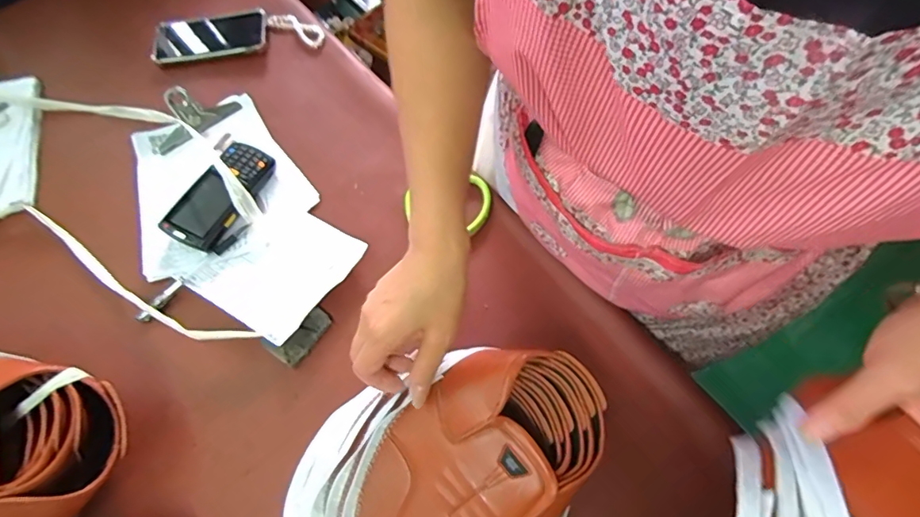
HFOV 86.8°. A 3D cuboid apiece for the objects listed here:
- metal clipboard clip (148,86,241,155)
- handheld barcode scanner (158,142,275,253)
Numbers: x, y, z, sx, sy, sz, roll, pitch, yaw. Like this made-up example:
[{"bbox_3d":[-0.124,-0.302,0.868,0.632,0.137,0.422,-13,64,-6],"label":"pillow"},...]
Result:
[{"bbox_3d":[-0.362,-0.193,0.644,0.121,0.040,0.048,-37,70,-15],"label":"metal clipboard clip"},{"bbox_3d":[-0.293,-0.077,0.595,0.070,0.026,0.143,21,68,10],"label":"handheld barcode scanner"}]

